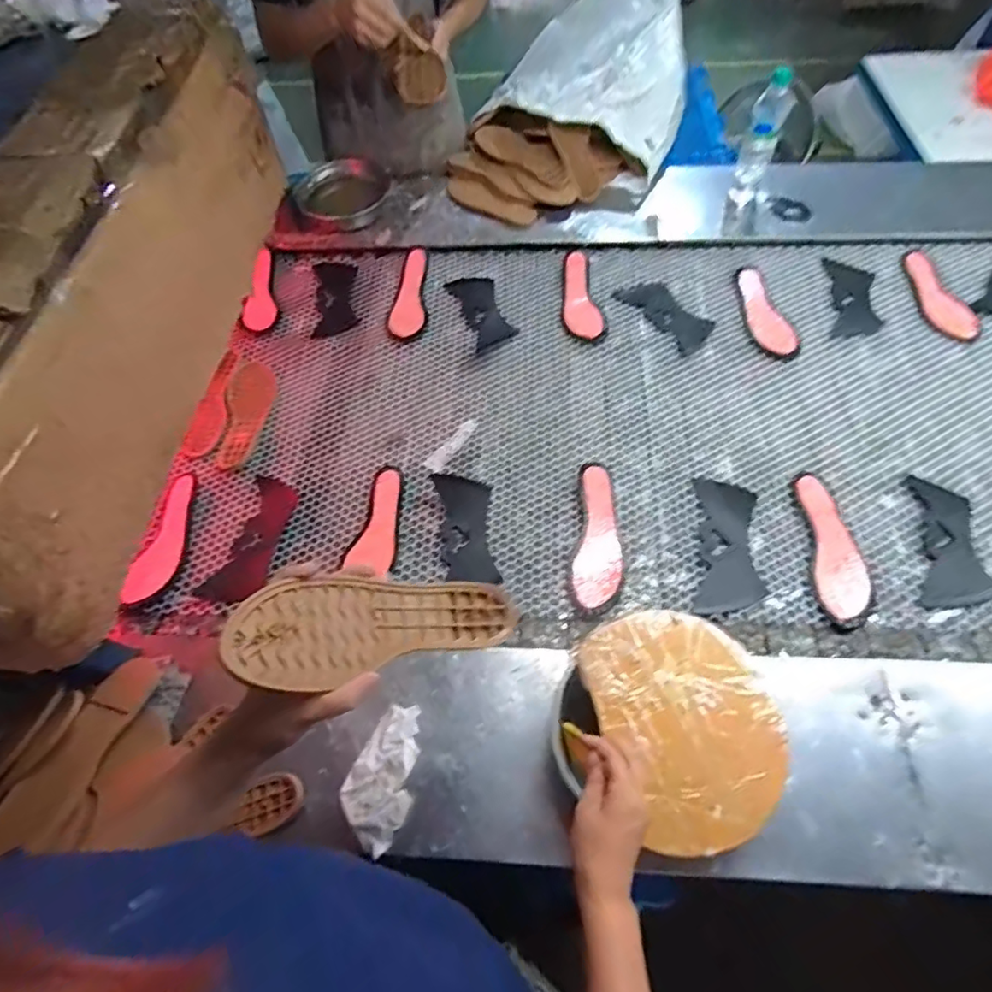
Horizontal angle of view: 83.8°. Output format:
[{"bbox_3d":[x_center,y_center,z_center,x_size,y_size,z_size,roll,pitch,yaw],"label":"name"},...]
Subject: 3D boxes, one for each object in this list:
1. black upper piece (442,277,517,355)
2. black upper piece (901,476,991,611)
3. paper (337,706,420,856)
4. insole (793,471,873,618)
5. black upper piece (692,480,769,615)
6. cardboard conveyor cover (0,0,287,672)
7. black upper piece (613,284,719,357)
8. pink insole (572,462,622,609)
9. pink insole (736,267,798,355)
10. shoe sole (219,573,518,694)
[{"bbox_3d":[-0.028,-0.367,1.089,0.085,0.006,0.187,-20,63,-7],"label":"black upper piece"},{"bbox_3d":[0.643,0.064,0.787,0.094,0.011,0.204,6,60,8],"label":"black upper piece"},{"bbox_3d":[-0.125,0.321,0.640,0.077,0.028,0.147,21,64,16],"label":"paper"},{"bbox_3d":[0.484,0.068,0.793,0.066,0.006,0.215,2,60,5],"label":"insole"},{"bbox_3d":[0.337,0.072,0.802,0.089,0.009,0.214,7,61,9],"label":"black upper piece"},{"bbox_3d":[-0.489,-0.271,0.721,0.170,0.283,0.906,-3,60,3],"label":"cardboard conveyor cover"},{"bbox_3d":[0.326,-0.348,1.052,0.097,0.005,0.198,-34,63,-14],"label":"black upper piece"},{"bbox_3d":[0.153,0.059,0.816,0.065,0.023,0.219,5,60,7],"label":"pink insole"},{"bbox_3d":[0.500,-0.350,1.039,0.074,0.004,0.221,-10,60,-1],"label":"pink insole"},{"bbox_3d":[-0.086,0.102,0.444,0.241,0.021,0.075,2,50,-40],"label":"shoe sole"}]

